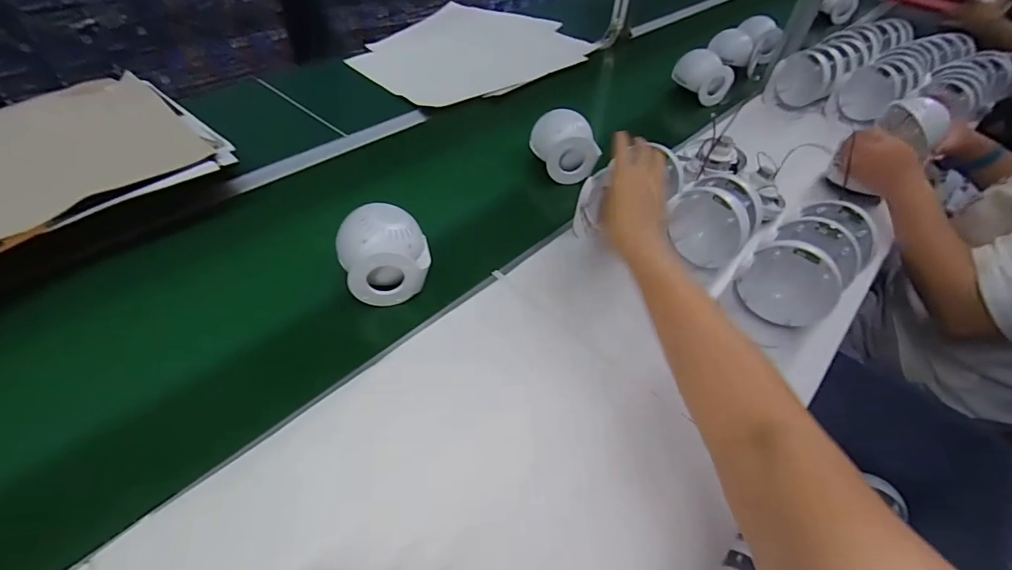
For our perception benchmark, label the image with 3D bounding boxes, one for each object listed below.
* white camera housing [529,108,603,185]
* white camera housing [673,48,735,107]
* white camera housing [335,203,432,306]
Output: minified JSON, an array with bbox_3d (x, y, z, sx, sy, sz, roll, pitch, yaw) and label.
[{"bbox_3d":[0.100,-0.239,0.786,0.088,0.078,0.116,-11,47,-16],"label":"white camera housing"},{"bbox_3d":[0.434,-0.456,1.021,0.082,0.106,0.111,-13,47,-18],"label":"white camera housing"},{"bbox_3d":[-0.153,-0.042,0.577,0.110,0.083,0.097,-10,47,-16],"label":"white camera housing"}]

